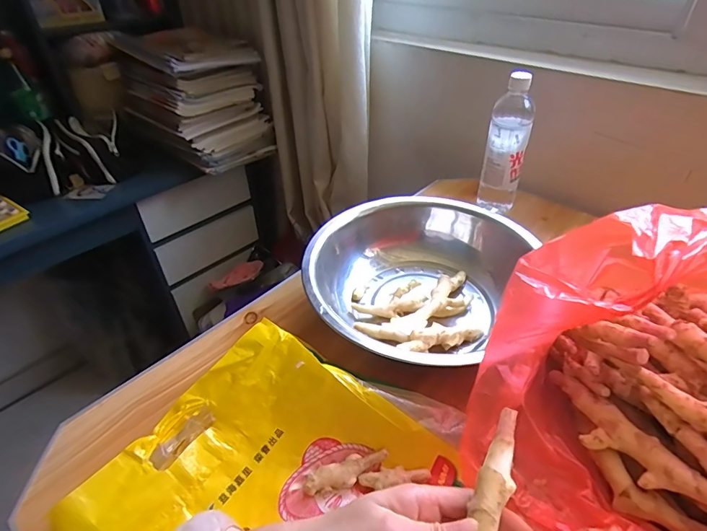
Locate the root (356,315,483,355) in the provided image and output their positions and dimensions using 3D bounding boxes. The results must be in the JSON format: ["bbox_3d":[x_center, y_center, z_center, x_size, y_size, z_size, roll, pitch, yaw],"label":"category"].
[{"bbox_3d":[0.104,0.087,0.505,0.105,0.017,0.028,-13,41,-14],"label":"root"}]

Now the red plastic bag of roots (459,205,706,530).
[{"bbox_3d":[0.284,0.101,0.323,0.320,0.218,0.290,-19,43,-21],"label":"red plastic bag of roots"}]

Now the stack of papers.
[{"bbox_3d":[-0.375,-0.402,0.997,0.290,0.238,0.234,30,49,32],"label":"stack of papers"}]

